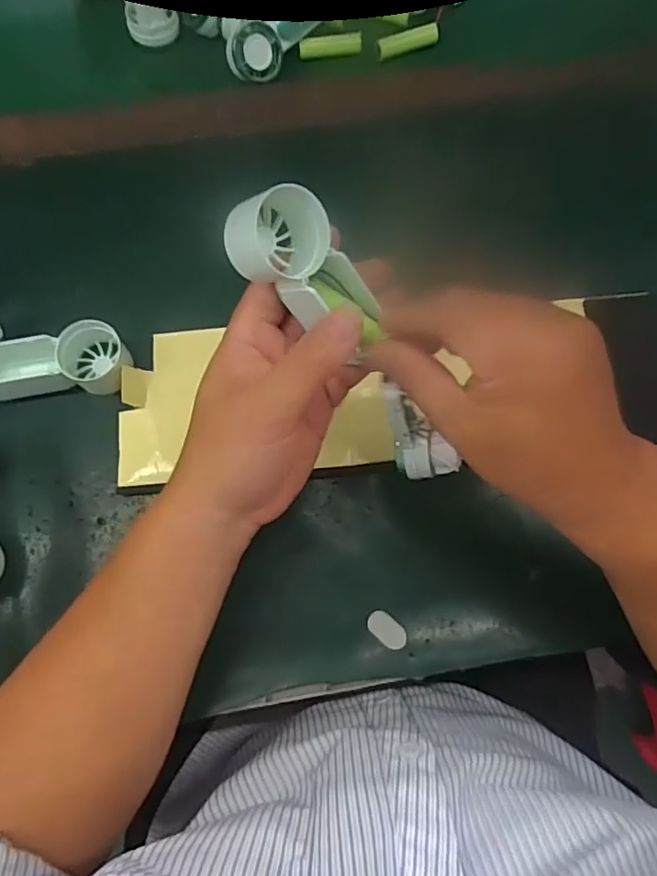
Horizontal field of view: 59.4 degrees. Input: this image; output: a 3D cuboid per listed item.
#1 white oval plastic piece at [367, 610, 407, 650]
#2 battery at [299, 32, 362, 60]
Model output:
[{"bbox_3d":[0.036,0.117,0.351,0.025,0.004,0.014,39,77,9],"label":"white oval plastic piece"},{"bbox_3d":[0.002,-0.314,0.464,0.050,0.015,0.013,-7,75,-3],"label":"battery"}]

